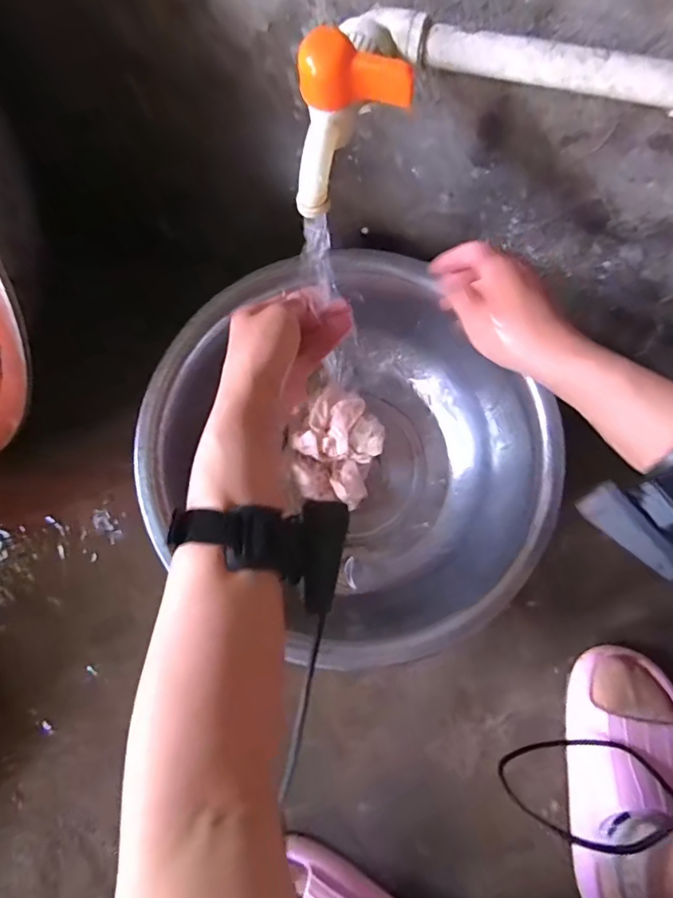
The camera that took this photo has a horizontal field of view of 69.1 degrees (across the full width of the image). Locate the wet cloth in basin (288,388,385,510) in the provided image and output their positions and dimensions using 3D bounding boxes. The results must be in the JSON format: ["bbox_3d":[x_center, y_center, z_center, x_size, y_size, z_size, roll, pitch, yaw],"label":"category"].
[{"bbox_3d":[0.002,-0.004,0.570,0.097,0.069,0.126,11,75,4],"label":"wet cloth in basin"}]

